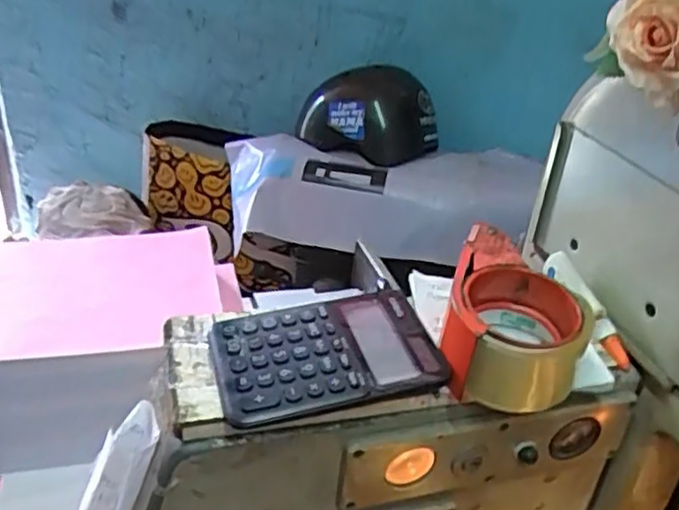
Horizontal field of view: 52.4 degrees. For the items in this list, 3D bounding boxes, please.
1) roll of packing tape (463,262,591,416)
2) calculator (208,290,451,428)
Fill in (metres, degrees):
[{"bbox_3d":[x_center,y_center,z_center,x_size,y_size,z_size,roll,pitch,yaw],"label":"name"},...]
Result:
[{"bbox_3d":[0.125,0.057,0.468,0.078,0.058,0.085,4,30,-2],"label":"roll of packing tape"},{"bbox_3d":[-0.010,0.066,0.469,0.145,0.025,0.092,-4,32,-17],"label":"calculator"}]

